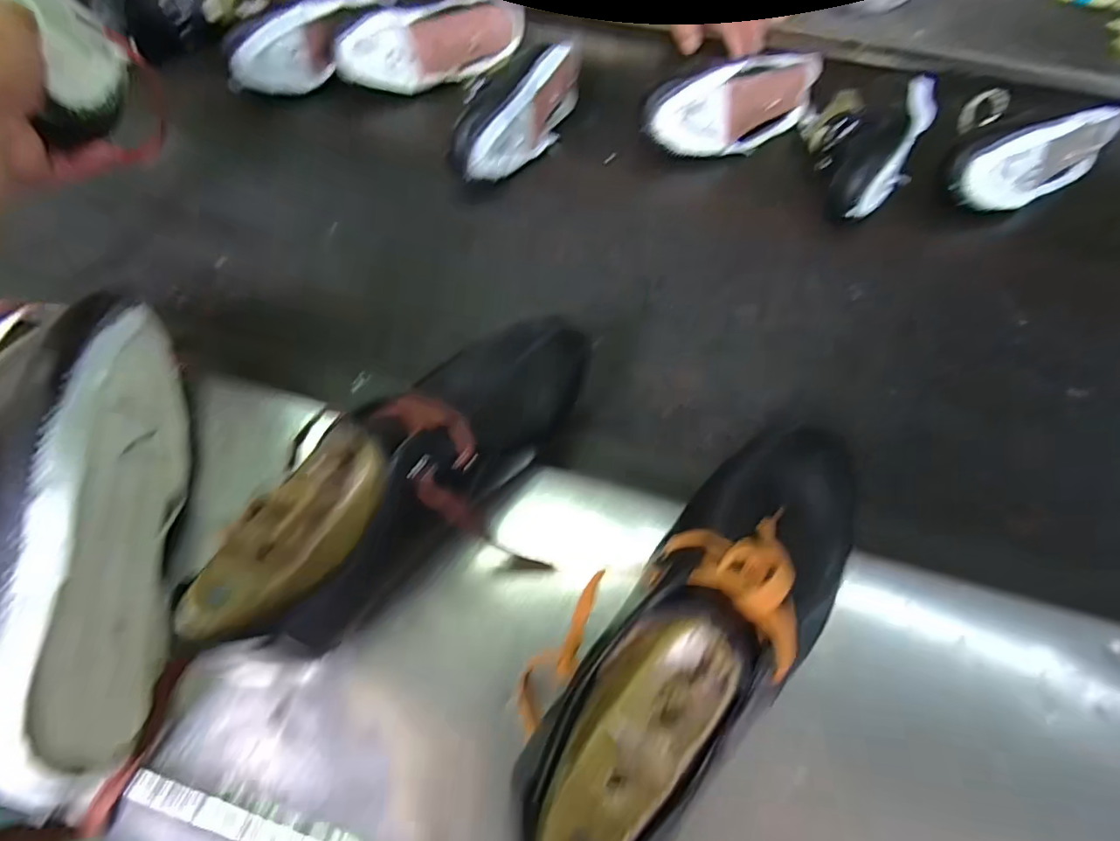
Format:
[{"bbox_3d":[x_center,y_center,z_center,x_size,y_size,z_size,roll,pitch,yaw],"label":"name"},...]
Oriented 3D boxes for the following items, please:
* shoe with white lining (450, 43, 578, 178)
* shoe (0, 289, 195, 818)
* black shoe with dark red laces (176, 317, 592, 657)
[{"bbox_3d":[-0.039,-0.323,0.553,0.057,0.077,0.210,21,63,8],"label":"shoe with white lining"},{"bbox_3d":[-0.278,0.052,0.281,0.098,0.081,0.270,-8,63,-7],"label":"shoe"},{"bbox_3d":[-0.066,0.041,0.289,0.097,0.107,0.245,40,58,15],"label":"black shoe with dark red laces"}]

